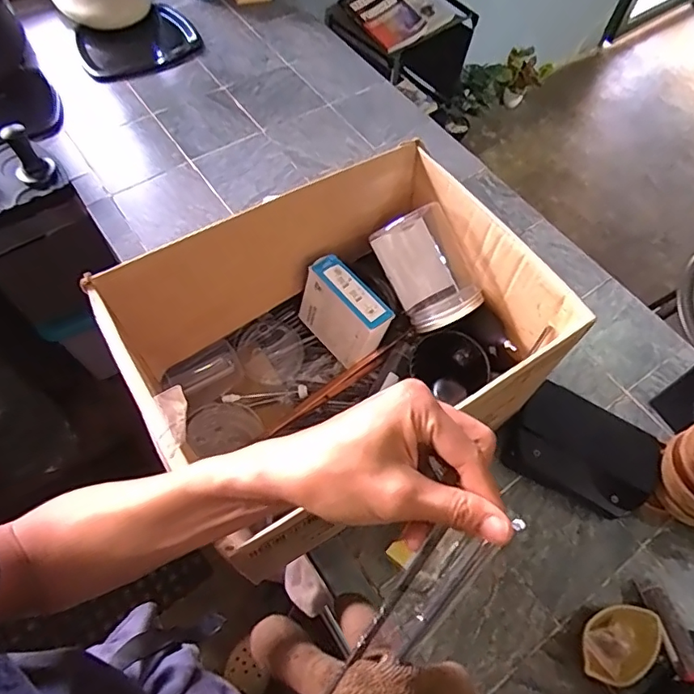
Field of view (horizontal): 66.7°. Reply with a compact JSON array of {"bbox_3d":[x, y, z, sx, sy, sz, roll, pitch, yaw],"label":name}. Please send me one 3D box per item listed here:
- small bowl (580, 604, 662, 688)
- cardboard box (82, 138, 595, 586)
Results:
[{"bbox_3d":[0.289,0.320,0.566,0.103,0.042,0.064,-27,64,-18],"label":"small bowl"},{"bbox_3d":[-0.006,0.019,0.598,0.384,0.248,0.290,-28,66,-18],"label":"cardboard box"}]

